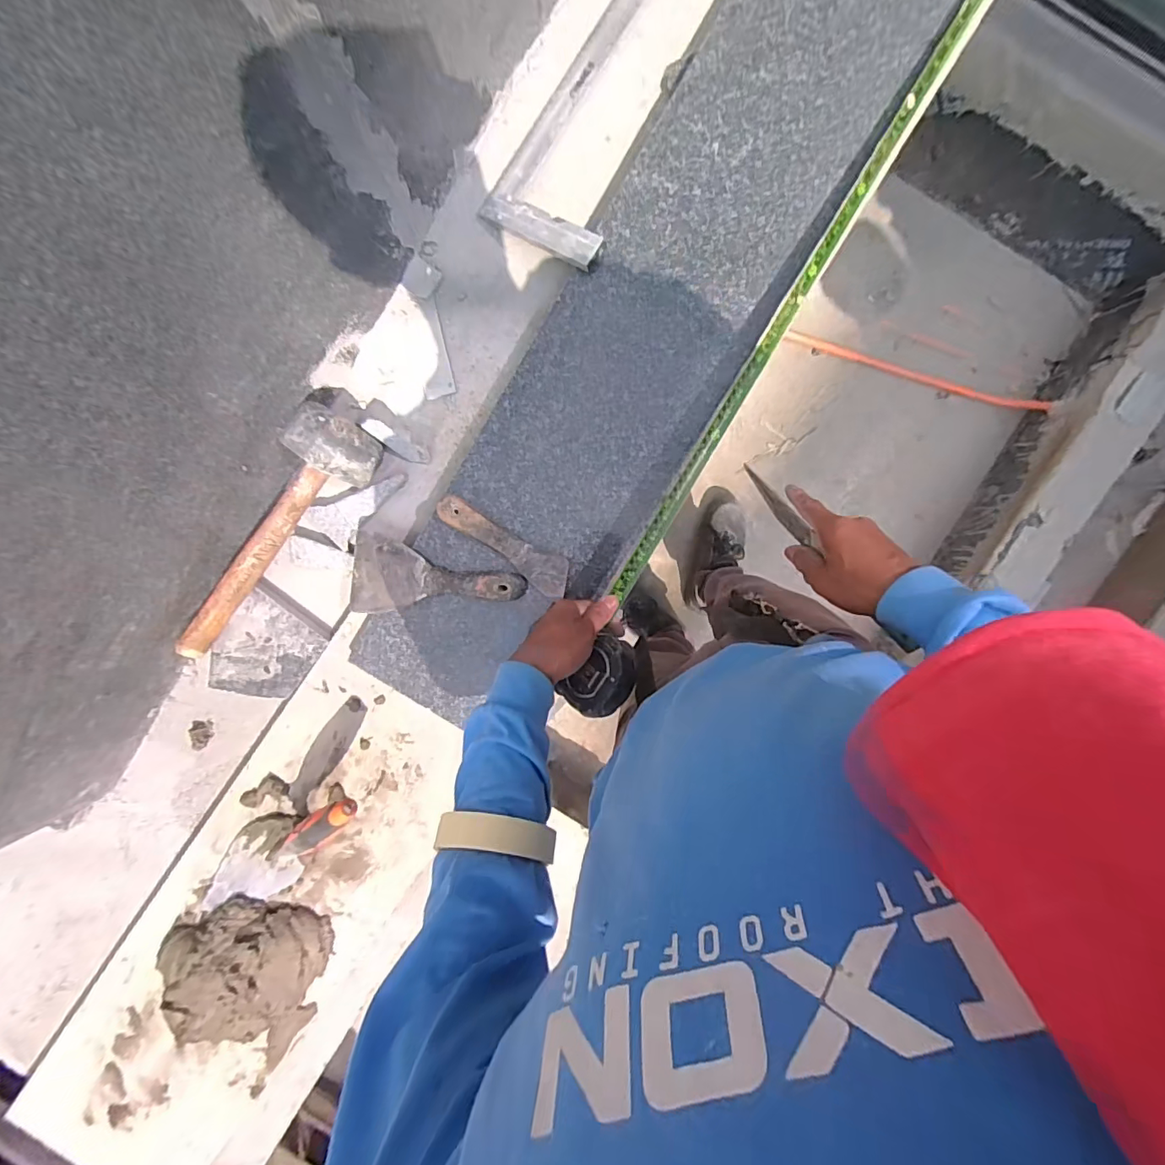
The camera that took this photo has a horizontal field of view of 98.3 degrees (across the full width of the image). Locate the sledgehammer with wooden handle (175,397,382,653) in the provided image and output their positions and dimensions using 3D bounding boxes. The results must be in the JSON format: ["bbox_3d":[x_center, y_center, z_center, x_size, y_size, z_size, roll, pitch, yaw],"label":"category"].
[{"bbox_3d":[-0.366,-0.058,0.564,0.094,0.075,0.333,43,94,-1],"label":"sledgehammer with wooden handle"}]

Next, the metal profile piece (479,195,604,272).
[{"bbox_3d":[-0.049,-0.401,0.569,0.160,0.009,0.039,35,94,16],"label":"metal profile piece"}]

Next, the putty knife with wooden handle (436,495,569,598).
[{"bbox_3d":[-0.088,-0.043,0.570,0.166,0.018,0.042,33,94,0],"label":"putty knife with wooden handle"}]

